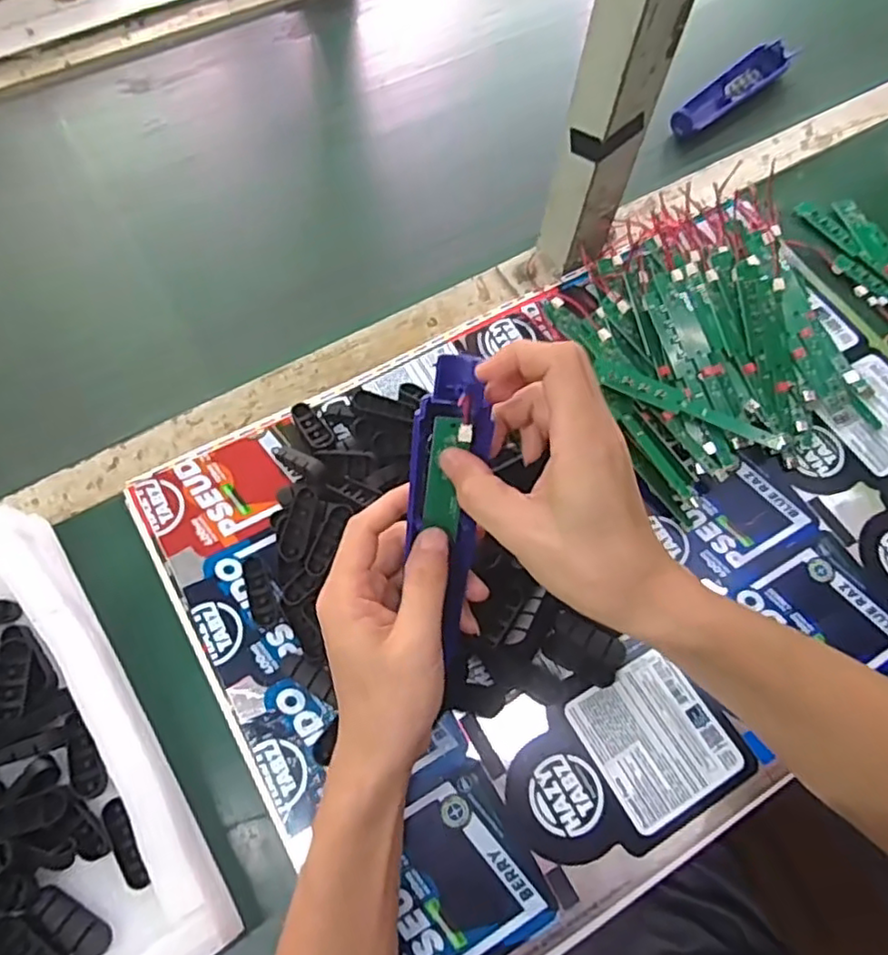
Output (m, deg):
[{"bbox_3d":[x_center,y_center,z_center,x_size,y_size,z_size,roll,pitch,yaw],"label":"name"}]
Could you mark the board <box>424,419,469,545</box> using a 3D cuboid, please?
[{"bbox_3d":[0.000,0.001,0.336,0.018,0.064,0.005,1,19,-1],"label":"board"}]

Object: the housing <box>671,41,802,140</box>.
[{"bbox_3d":[0.280,-0.381,0.643,0.157,0.029,0.040,-37,70,-17],"label":"housing"}]

